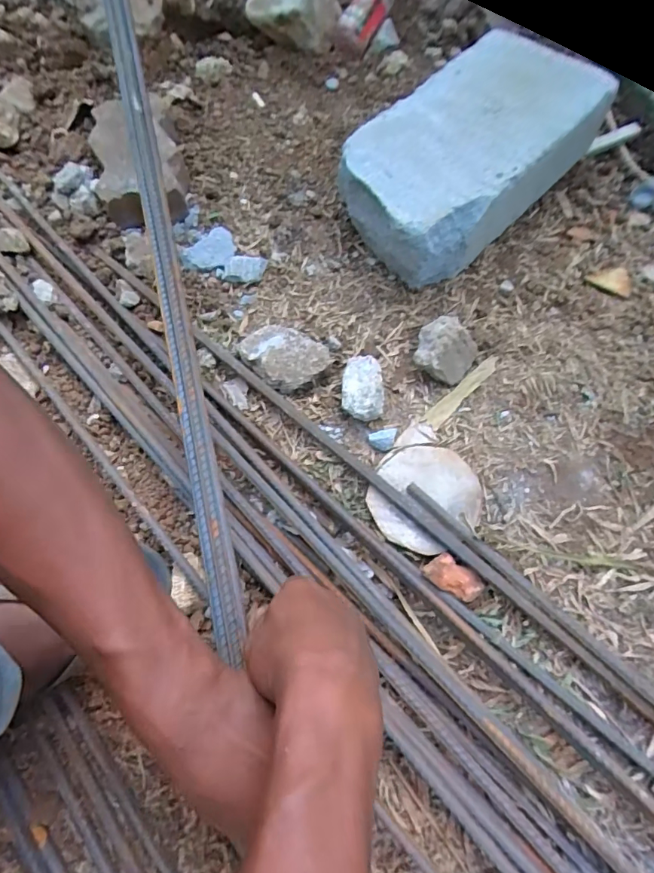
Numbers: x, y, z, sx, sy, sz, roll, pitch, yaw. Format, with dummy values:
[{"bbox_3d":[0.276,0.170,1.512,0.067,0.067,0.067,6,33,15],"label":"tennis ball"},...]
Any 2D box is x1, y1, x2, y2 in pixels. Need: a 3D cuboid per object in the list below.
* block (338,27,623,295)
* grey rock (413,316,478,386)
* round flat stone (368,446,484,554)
[{"bbox_3d":[0.160,-0.346,0.615,0.195,0.117,0.326,39,72,19],"label":"block"},{"bbox_3d":[0.135,-0.099,0.535,0.065,0.045,0.066,-1,64,2],"label":"grey rock"},{"bbox_3d":[0.100,0.059,0.478,0.111,0.012,0.101,-1,64,2],"label":"round flat stone"}]

